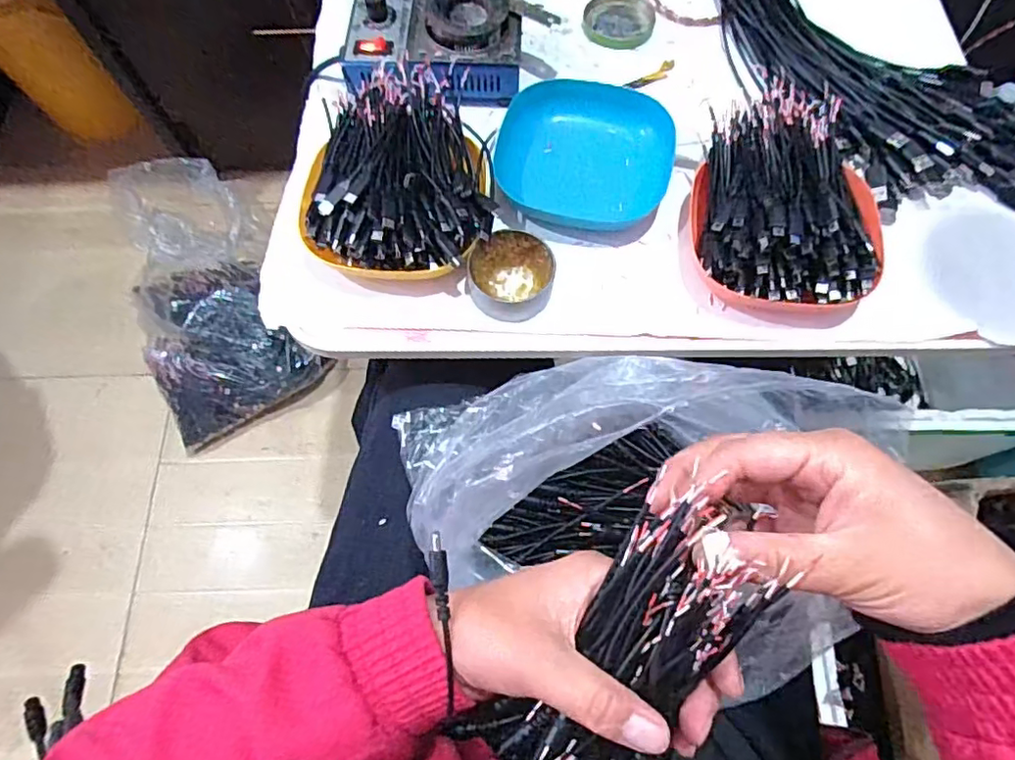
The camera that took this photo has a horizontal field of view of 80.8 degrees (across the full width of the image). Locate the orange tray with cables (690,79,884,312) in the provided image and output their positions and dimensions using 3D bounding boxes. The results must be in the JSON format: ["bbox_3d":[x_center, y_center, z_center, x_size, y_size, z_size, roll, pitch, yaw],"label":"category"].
[{"bbox_3d":[0.207,-0.136,0.438,0.128,0.075,0.178,4,69,3],"label":"orange tray with cables"}]

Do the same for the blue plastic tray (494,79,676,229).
[{"bbox_3d":[0.063,-0.188,0.491,0.139,0.027,0.126,13,69,6],"label":"blue plastic tray"}]

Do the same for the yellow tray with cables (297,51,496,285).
[{"bbox_3d":[-0.082,-0.164,0.460,0.136,0.069,0.183,-1,68,1],"label":"yellow tray with cables"}]

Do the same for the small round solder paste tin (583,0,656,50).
[{"bbox_3d":[0.107,-0.345,0.570,0.065,0.008,0.063,23,71,10],"label":"small round solder paste tin"}]

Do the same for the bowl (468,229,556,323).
[{"bbox_3d":[0.003,-0.079,0.446,0.060,0.024,0.063,0,68,1],"label":"bowl"}]

